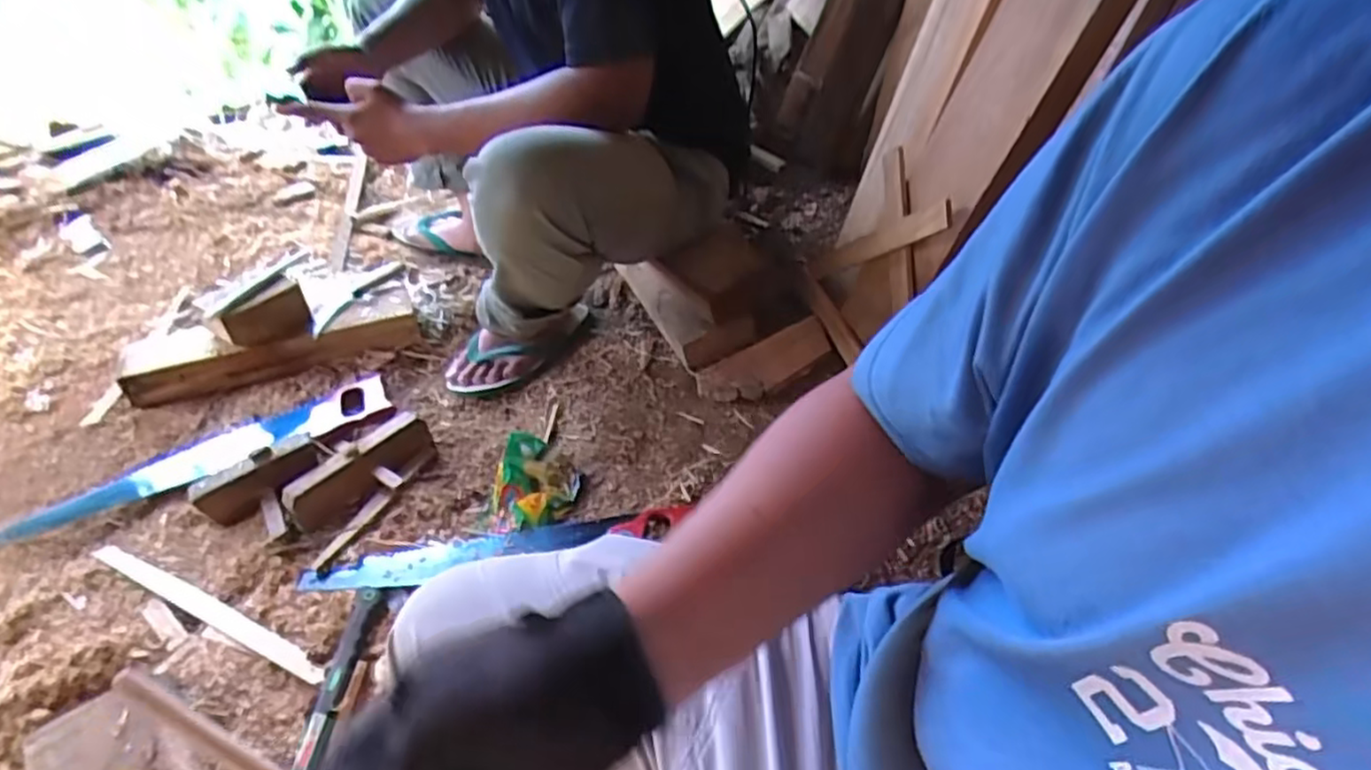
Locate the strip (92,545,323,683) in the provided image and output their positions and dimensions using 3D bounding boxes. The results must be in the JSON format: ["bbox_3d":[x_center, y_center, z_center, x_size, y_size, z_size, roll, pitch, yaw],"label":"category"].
[{"bbox_3d":[-0.536,0.249,0.783,0.341,0.014,0.024,19,47,18],"label":"strip"}]

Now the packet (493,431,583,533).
[{"bbox_3d":[-0.197,0.121,0.912,0.113,0.033,0.131,-14,46,-13],"label":"packet"}]

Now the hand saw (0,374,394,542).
[{"bbox_3d":[-0.651,0.085,0.957,0.465,0.021,0.093,-21,48,-20],"label":"hand saw"}]

